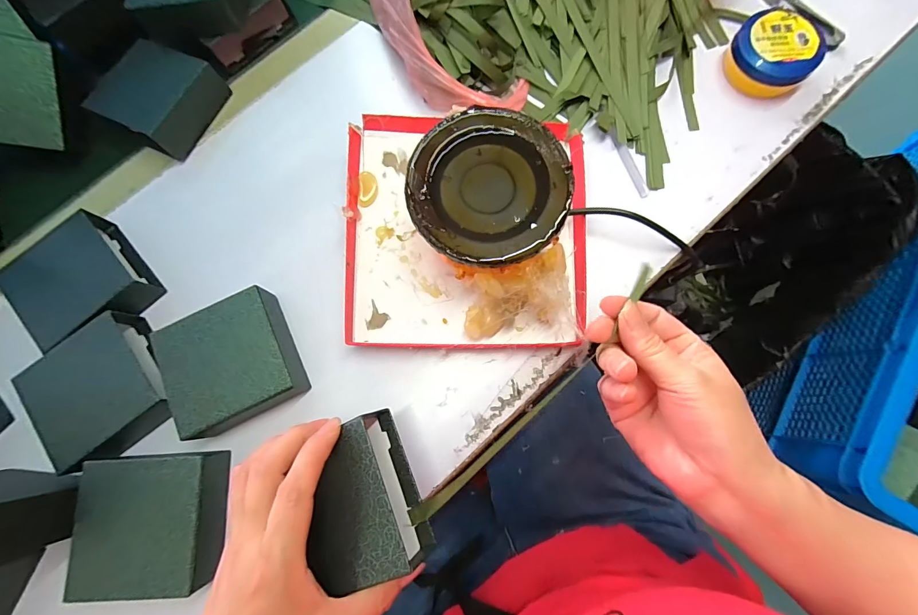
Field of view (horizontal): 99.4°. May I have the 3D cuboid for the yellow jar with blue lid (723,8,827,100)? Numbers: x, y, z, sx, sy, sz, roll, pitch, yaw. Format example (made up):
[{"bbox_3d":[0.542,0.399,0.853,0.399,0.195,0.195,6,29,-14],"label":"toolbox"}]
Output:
[{"bbox_3d":[0.282,-0.228,0.354,0.066,0.033,0.070,0,80,1],"label":"yellow jar with blue lid"}]

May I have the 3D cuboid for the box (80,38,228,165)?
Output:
[{"bbox_3d":[-0.296,-0.208,0.382,0.103,0.040,0.095,28,81,5],"label":"box"}]

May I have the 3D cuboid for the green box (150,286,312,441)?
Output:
[{"bbox_3d":[-0.182,0.046,0.313,0.093,0.035,0.097,-26,81,-4],"label":"green box"}]

